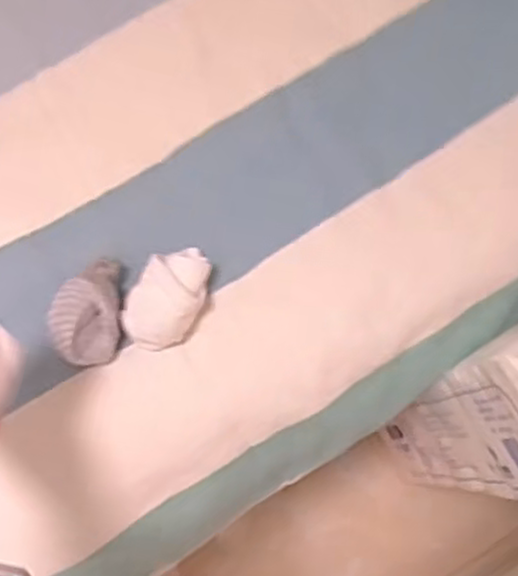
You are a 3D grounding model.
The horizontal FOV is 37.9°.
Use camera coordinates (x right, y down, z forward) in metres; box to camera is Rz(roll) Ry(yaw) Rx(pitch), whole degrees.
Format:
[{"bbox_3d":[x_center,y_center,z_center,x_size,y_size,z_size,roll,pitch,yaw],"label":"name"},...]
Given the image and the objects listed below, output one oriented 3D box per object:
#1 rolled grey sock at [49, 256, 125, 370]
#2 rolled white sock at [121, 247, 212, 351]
[{"bbox_3d":[-0.147,0.022,0.662,0.063,0.045,0.092,-8,75,-1],"label":"rolled grey sock"},{"bbox_3d":[-0.081,0.008,0.667,0.064,0.040,0.097,30,78,9],"label":"rolled white sock"}]

